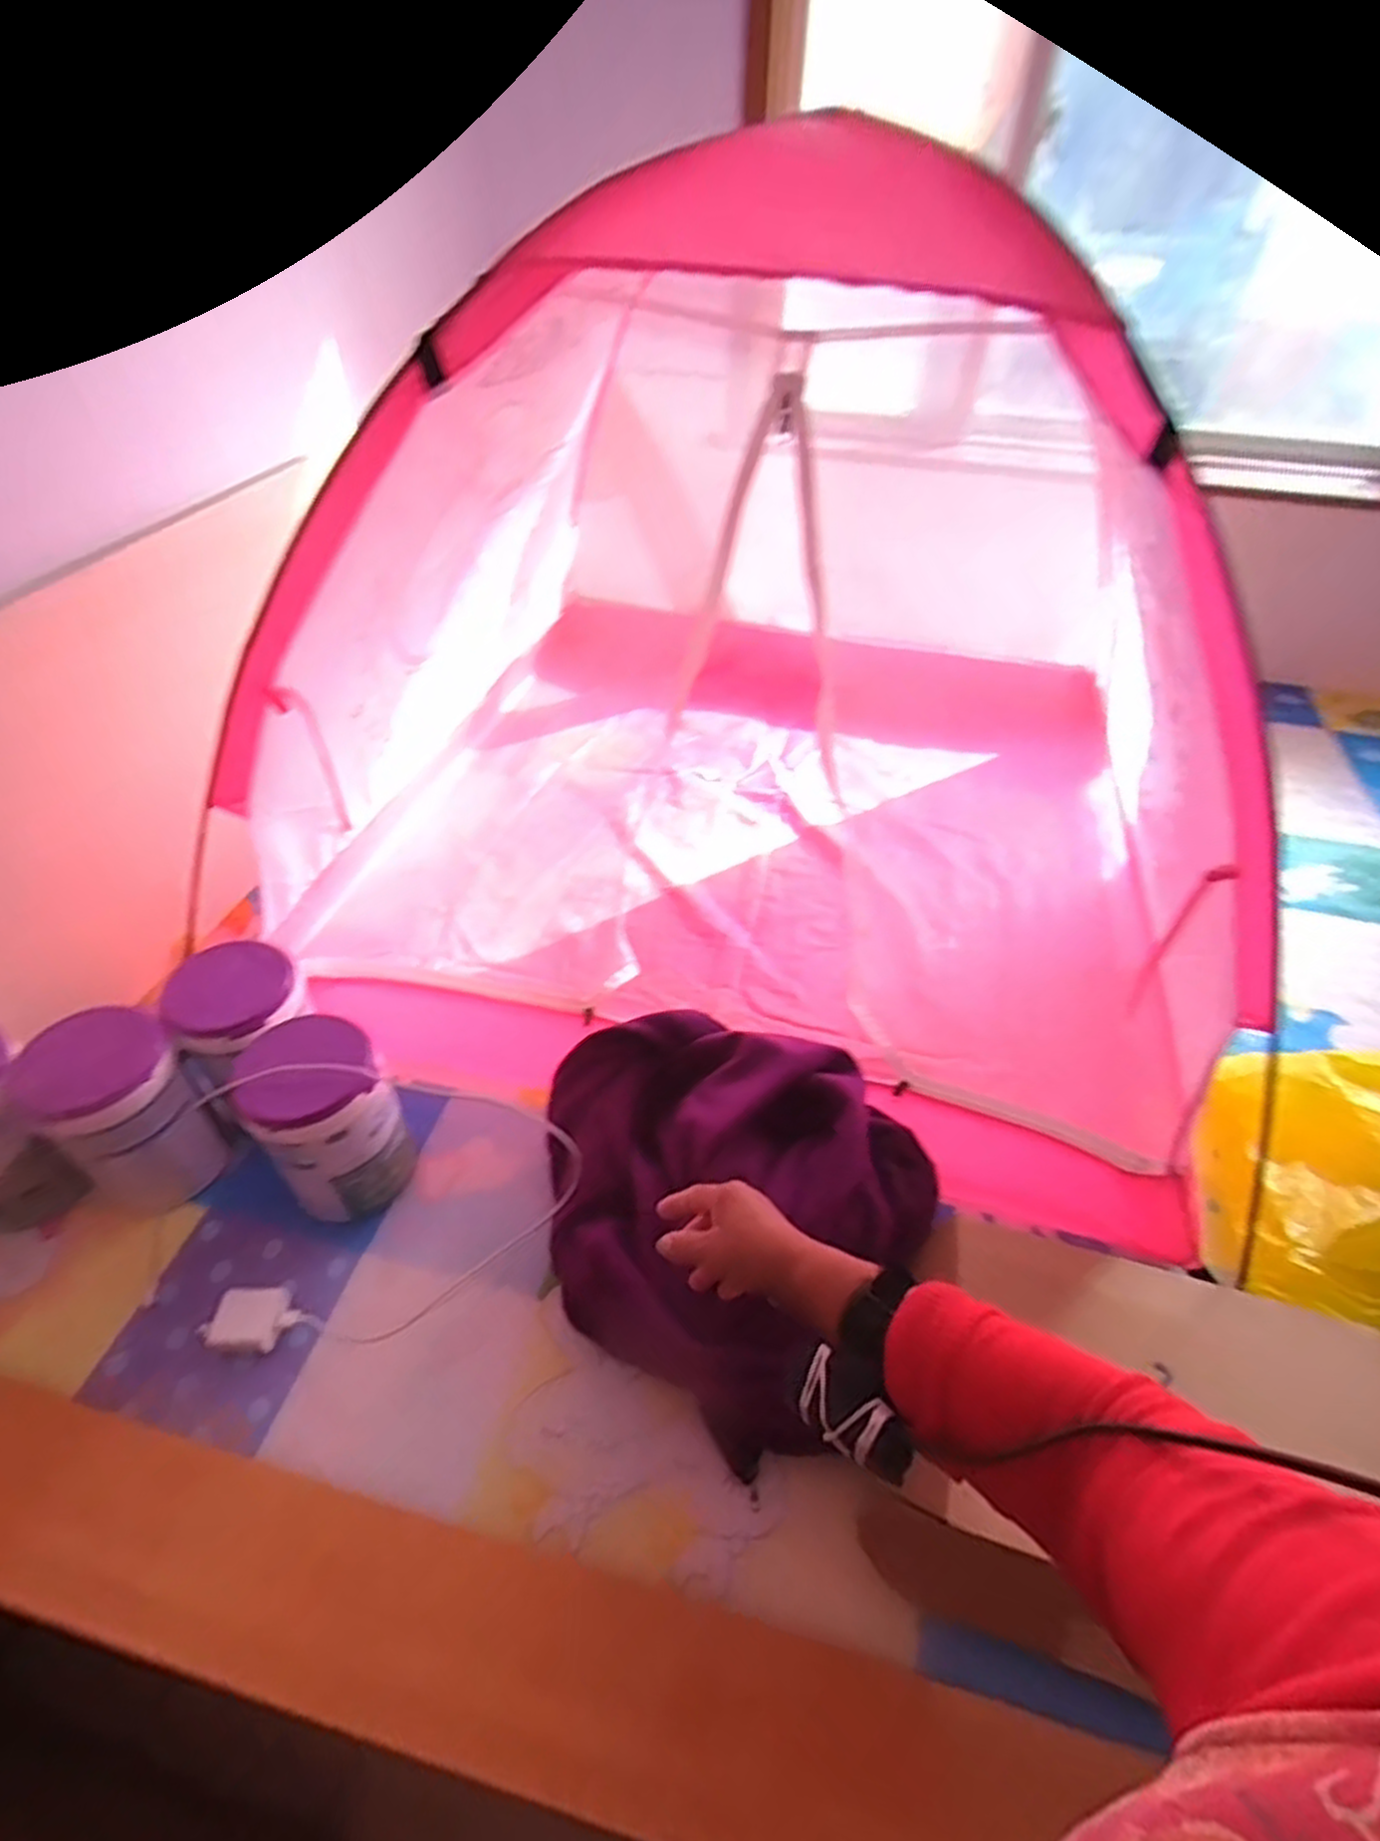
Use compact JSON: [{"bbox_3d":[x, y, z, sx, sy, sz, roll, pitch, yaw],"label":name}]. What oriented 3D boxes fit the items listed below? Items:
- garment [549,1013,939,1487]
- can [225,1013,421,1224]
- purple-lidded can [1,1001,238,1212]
[{"bbox_3d":[0.031,0.256,0.748,0.381,0.159,0.310,21,46,20],"label":"garment"},{"bbox_3d":[-0.359,0.195,0.803,0.116,0.208,0.123,1,45,-1],"label":"can"},{"bbox_3d":[-0.557,0.197,0.797,0.118,0.210,0.118,1,45,-1],"label":"purple-lidded can"}]

